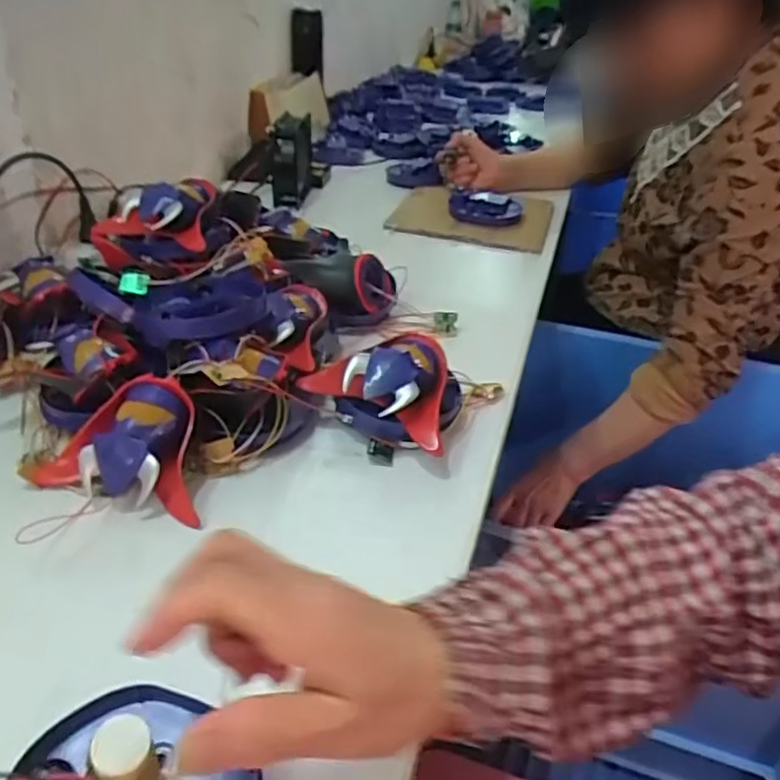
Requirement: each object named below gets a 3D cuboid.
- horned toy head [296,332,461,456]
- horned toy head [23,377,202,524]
[{"bbox_3d":[-0.006,-0.001,0.561,0.125,0.066,0.101,12,35,11],"label":"horned toy head"},{"bbox_3d":[-0.196,0.039,0.494,0.139,0.078,0.067,11,35,10],"label":"horned toy head"}]

